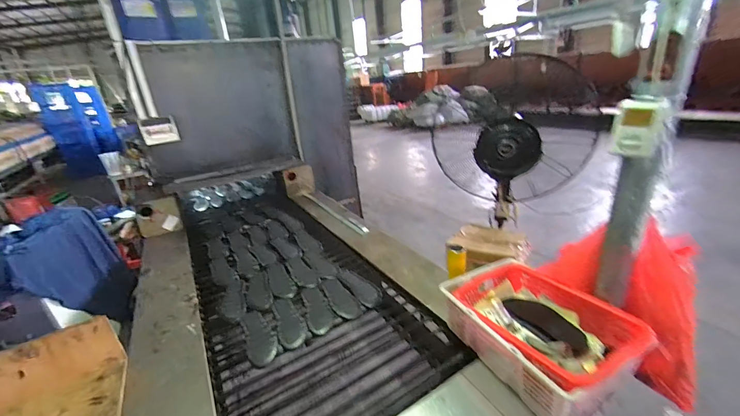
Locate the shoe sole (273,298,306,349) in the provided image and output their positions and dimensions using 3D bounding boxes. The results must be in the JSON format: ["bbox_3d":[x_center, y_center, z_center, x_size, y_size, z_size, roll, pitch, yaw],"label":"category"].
[{"bbox_3d":[-0.319,0.445,1.246,0.092,0.029,0.250,-13,25,-21],"label":"shoe sole"}]

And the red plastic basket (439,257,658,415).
[{"bbox_3d":[0.488,0.370,0.973,0.343,0.187,0.468,-16,26,-26],"label":"red plastic basket"}]

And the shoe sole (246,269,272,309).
[{"bbox_3d":[-0.514,0.368,1.447,0.099,0.015,0.314,-14,25,-22],"label":"shoe sole"}]

